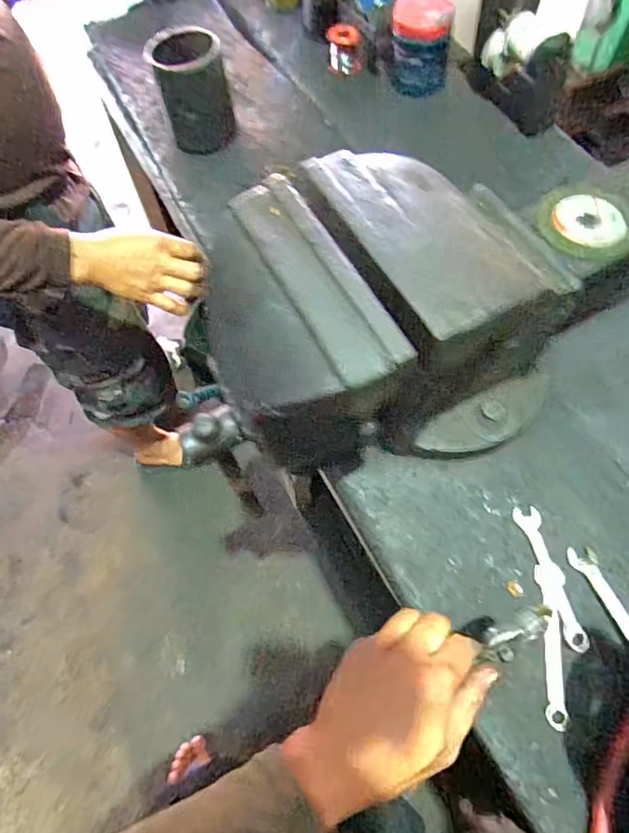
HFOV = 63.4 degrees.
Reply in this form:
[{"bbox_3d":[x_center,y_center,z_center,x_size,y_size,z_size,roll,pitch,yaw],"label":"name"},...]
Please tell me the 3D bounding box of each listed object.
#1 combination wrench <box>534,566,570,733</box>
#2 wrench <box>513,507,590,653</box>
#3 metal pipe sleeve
[{"bbox_3d":[0.236,0.222,0.500,0.026,0.008,0.146,3,65,5],"label":"combination wrench"},{"bbox_3d":[0.245,0.163,0.524,0.025,0.004,0.143,-14,65,-3],"label":"wrench"},{"bbox_3d":[-0.191,-0.517,0.807,0.105,0.142,0.090,-9,65,-1],"label":"metal pipe sleeve"}]

